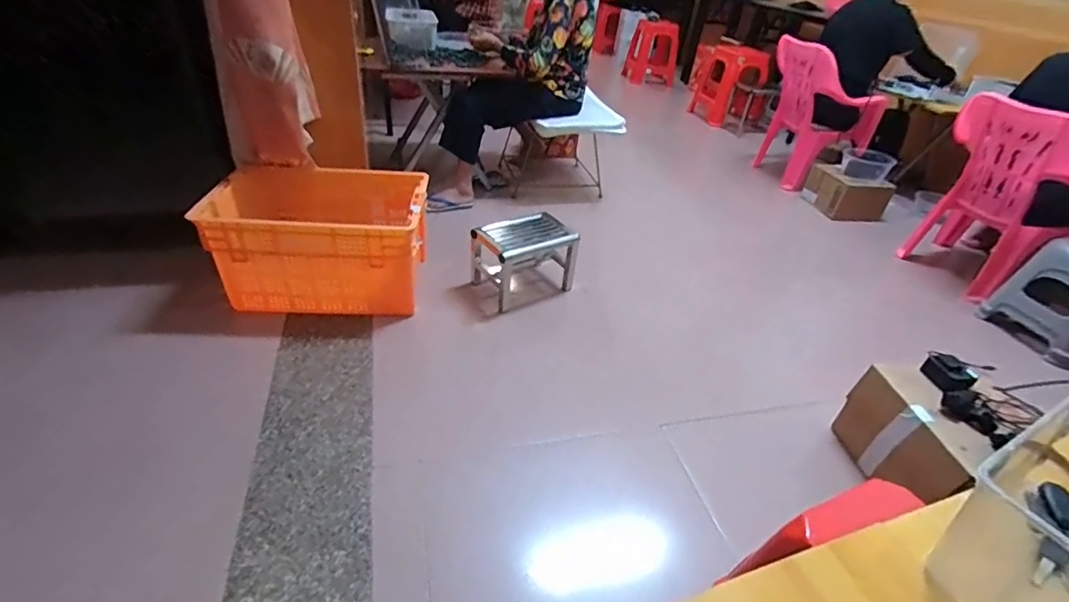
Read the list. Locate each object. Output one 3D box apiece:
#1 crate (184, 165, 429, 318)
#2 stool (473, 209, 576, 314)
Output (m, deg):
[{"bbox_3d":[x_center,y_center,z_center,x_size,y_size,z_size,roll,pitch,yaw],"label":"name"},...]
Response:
[{"bbox_3d":[-0.656,-0.192,1.581,0.602,0.307,0.455,1,36,-7],"label":"crate"},{"bbox_3d":[-0.031,-0.139,1.691,0.331,0.216,0.236,-18,42,-30],"label":"stool"}]

